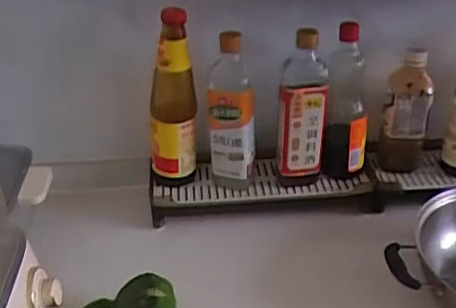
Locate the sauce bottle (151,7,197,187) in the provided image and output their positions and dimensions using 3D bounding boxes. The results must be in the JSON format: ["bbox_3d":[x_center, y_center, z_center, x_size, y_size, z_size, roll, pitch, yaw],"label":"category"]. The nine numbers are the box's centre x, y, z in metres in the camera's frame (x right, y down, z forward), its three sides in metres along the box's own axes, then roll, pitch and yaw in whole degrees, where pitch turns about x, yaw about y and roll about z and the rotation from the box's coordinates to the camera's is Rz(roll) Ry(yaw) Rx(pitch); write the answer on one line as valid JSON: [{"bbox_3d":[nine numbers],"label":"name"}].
[{"bbox_3d":[-0.082,-0.077,0.806,0.067,0.251,0.069,-5,32,-8],"label":"sauce bottle"}]

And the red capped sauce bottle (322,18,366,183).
[{"bbox_3d":[0.173,-0.067,0.814,0.058,0.238,0.053,9,33,14],"label":"red capped sauce bottle"}]

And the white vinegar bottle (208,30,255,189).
[{"bbox_3d":[0.005,-0.061,0.807,0.063,0.224,0.061,0,32,0],"label":"white vinegar bottle"}]

